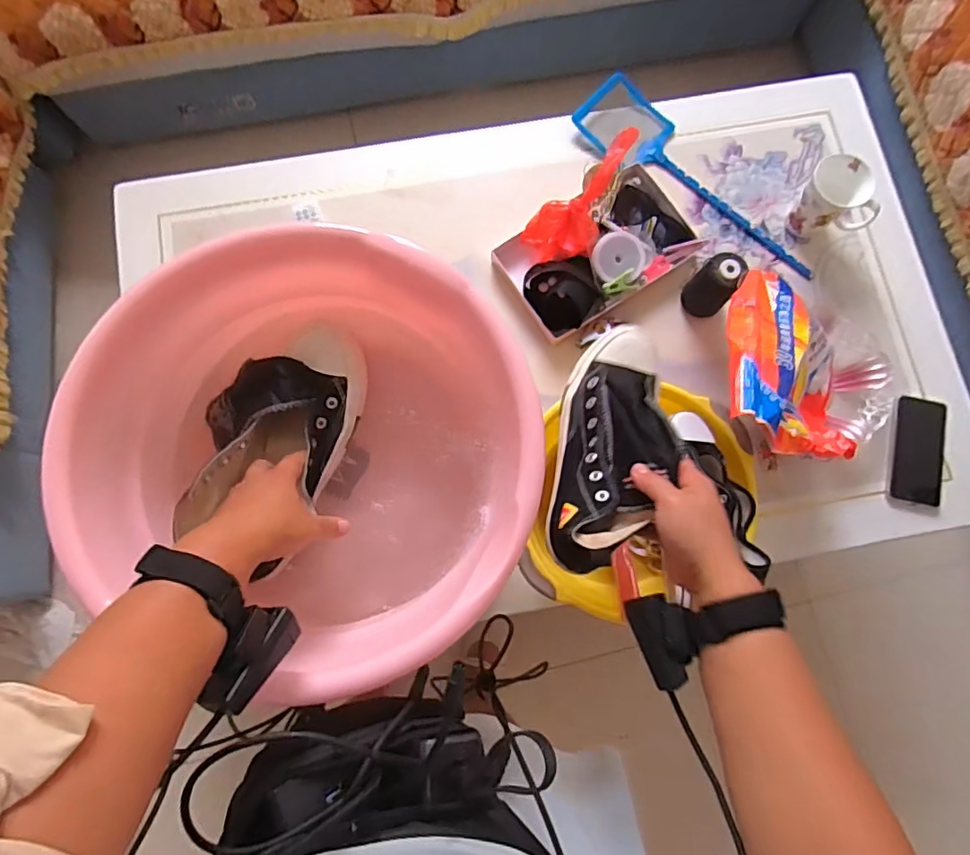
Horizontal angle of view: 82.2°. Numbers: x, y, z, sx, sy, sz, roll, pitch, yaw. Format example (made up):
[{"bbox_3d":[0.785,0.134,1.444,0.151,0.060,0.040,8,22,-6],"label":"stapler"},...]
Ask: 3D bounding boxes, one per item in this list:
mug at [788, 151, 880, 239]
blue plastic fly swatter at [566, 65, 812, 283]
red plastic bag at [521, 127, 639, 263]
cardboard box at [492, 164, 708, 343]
[{"bbox_3d":[0.540,-0.344,0.867,0.083,0.103,0.118,-44,82,-8],"label":"mug"},{"bbox_3d":[0.352,-0.408,0.914,0.470,0.029,0.129,42,81,7],"label":"blue plastic fly swatter"},{"bbox_3d":[0.154,-0.341,0.837,0.090,0.070,0.217,44,120,9],"label":"red plastic bag"},{"bbox_3d":[0.185,-0.275,0.882,0.299,0.059,0.192,-34,81,-7],"label":"cardboard box"}]

